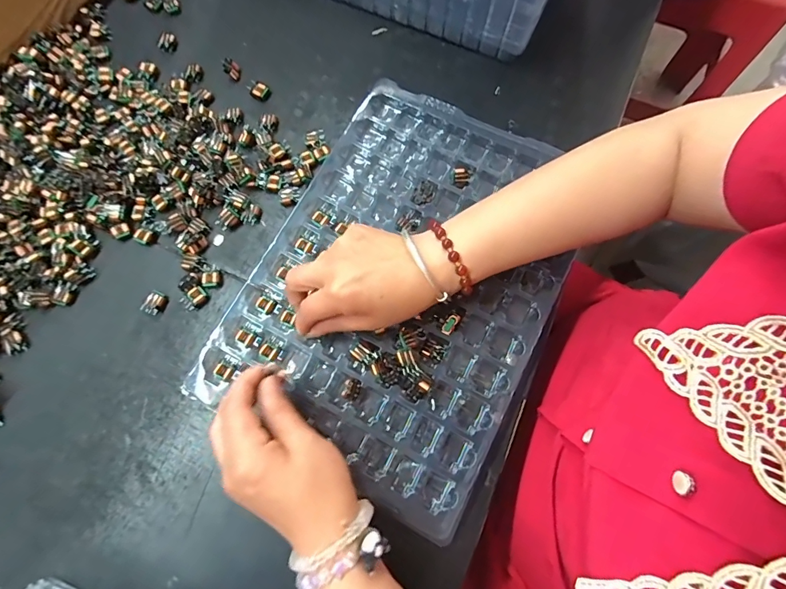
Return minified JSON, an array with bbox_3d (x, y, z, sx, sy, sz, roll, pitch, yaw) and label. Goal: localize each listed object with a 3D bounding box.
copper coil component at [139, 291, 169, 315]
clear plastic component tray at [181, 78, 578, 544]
[{"bbox_3d":[-0.206,0.008,0.345,0.016,0.009,0.020,24,73,6],"label":"copper coil component"},{"bbox_3d":[0.014,-0.015,0.344,0.239,0.034,0.333,27,74,7],"label":"clear plastic component tray"}]

